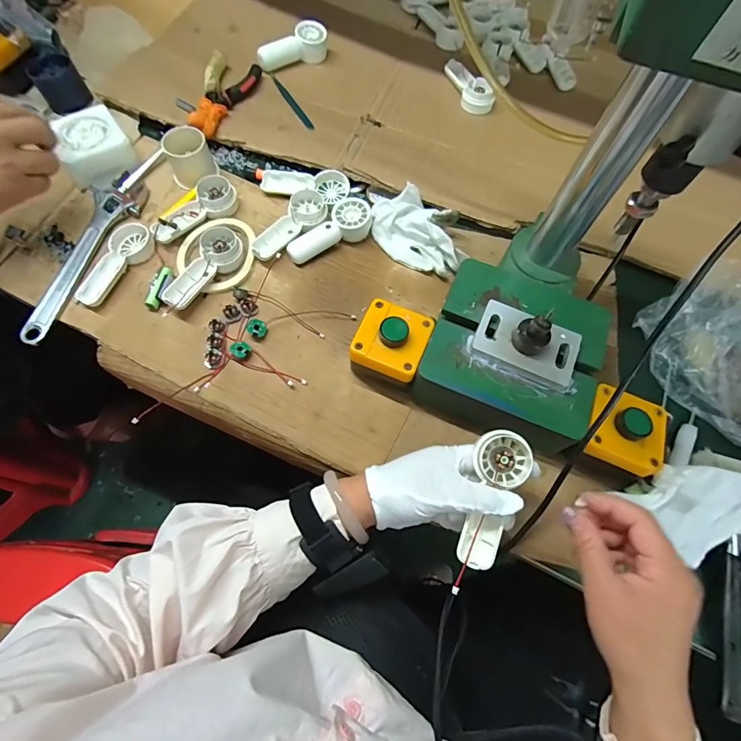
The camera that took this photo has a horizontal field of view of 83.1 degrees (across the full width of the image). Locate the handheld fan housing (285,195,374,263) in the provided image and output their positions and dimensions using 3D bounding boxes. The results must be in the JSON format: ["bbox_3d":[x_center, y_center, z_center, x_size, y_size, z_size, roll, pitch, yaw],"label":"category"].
[{"bbox_3d":[-0.046,-0.164,0.504,0.045,0.028,0.111,42,72,14],"label":"handheld fan housing"}]

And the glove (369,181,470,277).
[{"bbox_3d":[0.058,-0.169,0.510,0.130,0.030,0.085,43,72,14],"label":"glove"}]

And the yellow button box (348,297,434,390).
[{"bbox_3d":[0.020,-0.024,0.429,0.068,0.068,0.081,22,65,6],"label":"yellow button box"}]

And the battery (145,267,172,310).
[{"bbox_3d":[-0.237,-0.095,0.472,0.014,0.012,0.052,15,67,4],"label":"battery"}]

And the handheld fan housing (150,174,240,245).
[{"bbox_3d":[-0.210,-0.189,0.503,0.045,0.029,0.106,39,71,13],"label":"handheld fan housing"}]

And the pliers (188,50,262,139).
[{"bbox_3d":[-0.205,-0.378,0.577,0.067,0.024,0.154,14,67,3],"label":"pliers"}]

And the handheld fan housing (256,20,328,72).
[{"bbox_3d":[-0.114,-0.476,0.626,0.040,0.041,0.119,42,69,14],"label":"handheld fan housing"}]

